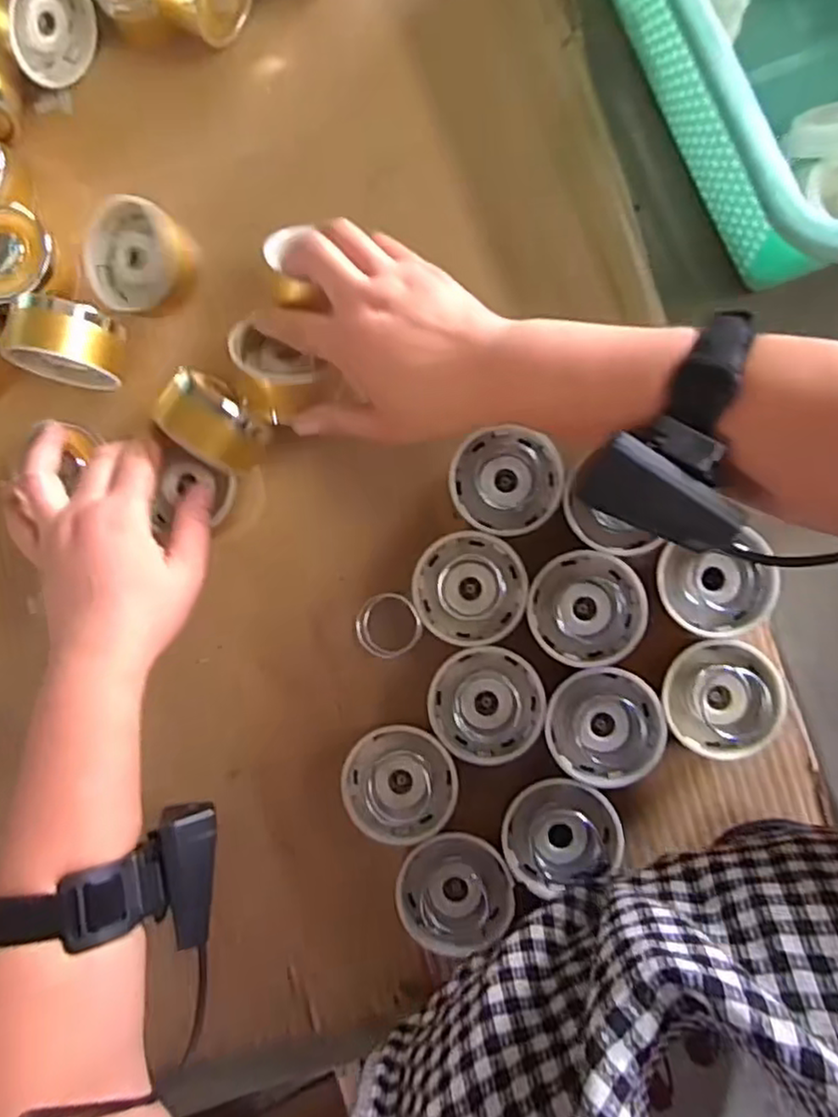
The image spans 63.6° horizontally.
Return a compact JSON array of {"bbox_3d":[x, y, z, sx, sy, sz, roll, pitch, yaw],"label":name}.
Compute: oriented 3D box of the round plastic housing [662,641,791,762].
[{"bbox_3d":[0.177,0.083,0.397,0.064,0.029,0.064,43,91,7],"label":"round plastic housing"}]

